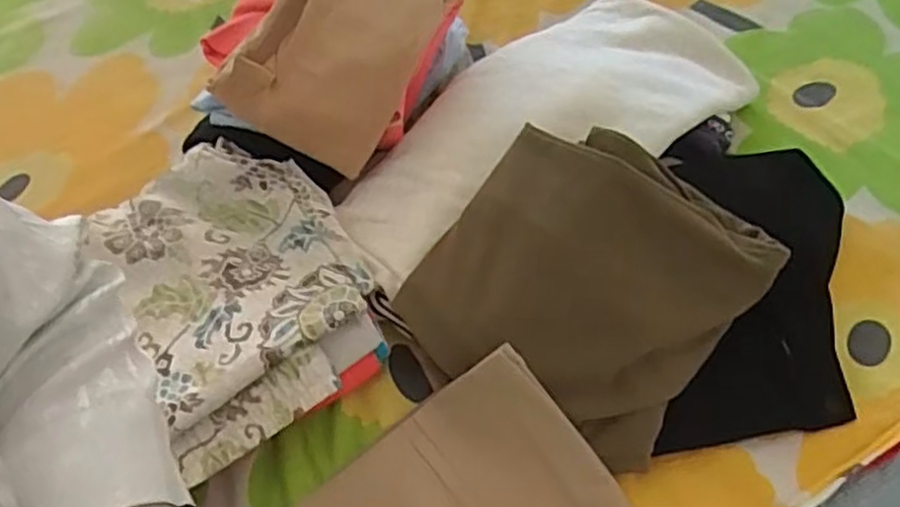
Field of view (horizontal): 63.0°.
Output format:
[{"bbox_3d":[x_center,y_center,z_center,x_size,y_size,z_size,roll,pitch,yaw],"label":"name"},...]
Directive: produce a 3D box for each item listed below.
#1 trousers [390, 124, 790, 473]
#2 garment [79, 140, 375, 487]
[{"bbox_3d":[0.110,0.028,0.624,0.238,0.046,0.244,36,91,14],"label":"trousers"},{"bbox_3d":[-0.183,0.024,0.660,0.217,0.041,0.295,-23,60,-11],"label":"garment"}]

